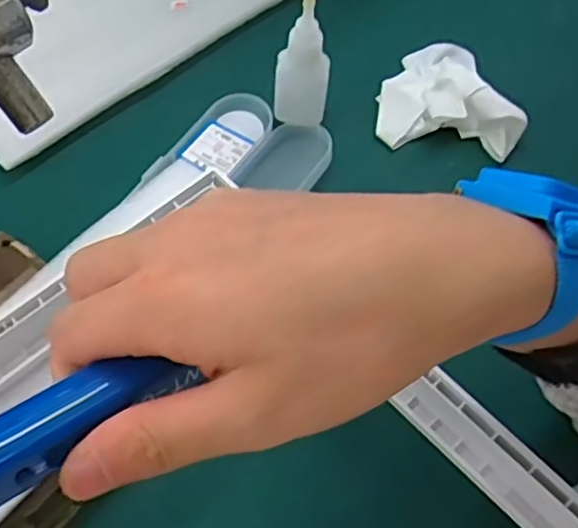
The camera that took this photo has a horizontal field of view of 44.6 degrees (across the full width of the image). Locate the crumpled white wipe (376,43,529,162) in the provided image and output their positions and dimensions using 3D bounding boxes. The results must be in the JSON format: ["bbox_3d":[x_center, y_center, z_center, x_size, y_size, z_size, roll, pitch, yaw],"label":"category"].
[{"bbox_3d":[0.112,-0.122,0.490,0.093,0.027,0.093,8,60,3],"label":"crumpled white wipe"}]

